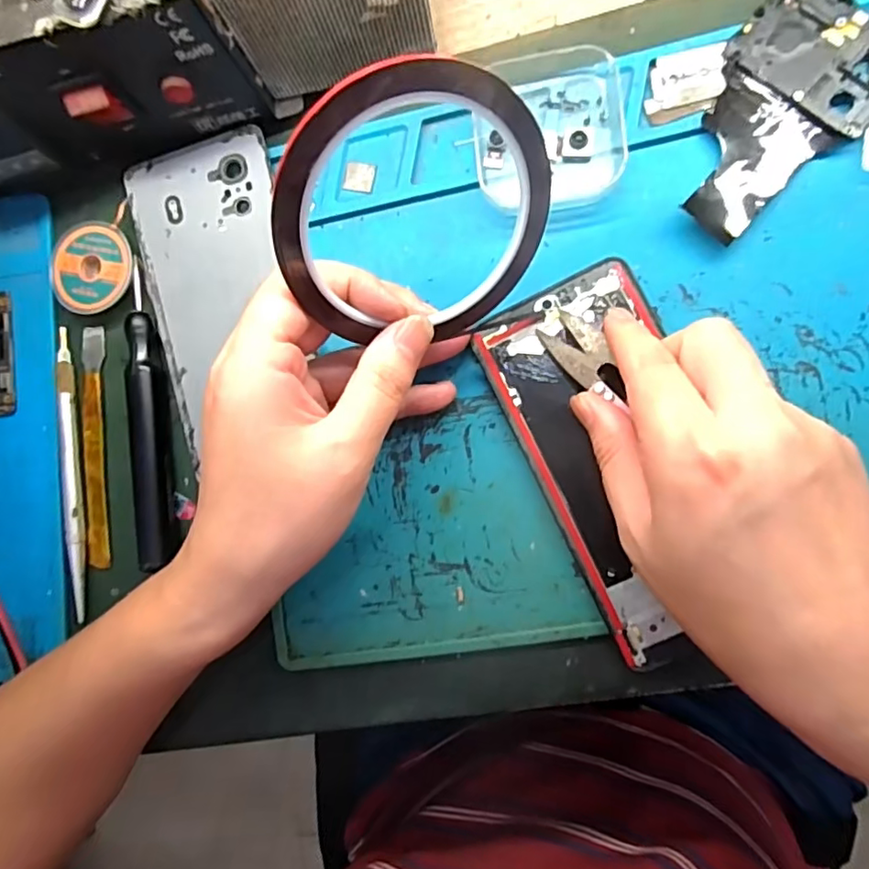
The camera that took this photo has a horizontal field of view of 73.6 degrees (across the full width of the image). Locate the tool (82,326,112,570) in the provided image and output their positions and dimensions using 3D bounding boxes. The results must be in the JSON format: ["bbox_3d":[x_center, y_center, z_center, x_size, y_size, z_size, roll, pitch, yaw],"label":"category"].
[{"bbox_3d":[-0.172,0.006,0.294,0.011,0.006,0.120,-3,89,9],"label":"tool"}]

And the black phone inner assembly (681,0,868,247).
[{"bbox_3d":[0.143,-0.136,0.245,0.066,0.007,0.104,44,96,7],"label":"black phone inner assembly"}]

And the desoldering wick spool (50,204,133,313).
[{"bbox_3d":[-0.169,-0.084,0.289,0.043,0.008,0.047,0,89,9],"label":"desoldering wick spool"}]

